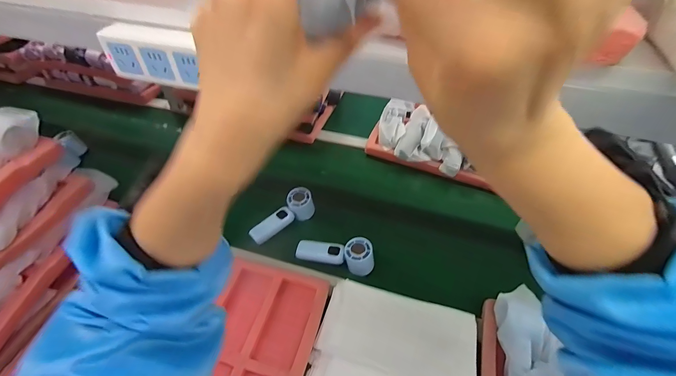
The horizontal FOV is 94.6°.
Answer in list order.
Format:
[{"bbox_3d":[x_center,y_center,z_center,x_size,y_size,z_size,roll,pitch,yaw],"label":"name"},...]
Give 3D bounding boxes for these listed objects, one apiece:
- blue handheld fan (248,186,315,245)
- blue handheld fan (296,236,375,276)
[{"bbox_3d":[-0.121,0.065,0.690,0.152,0.054,0.049,-38,57,-15],"label":"blue handheld fan"},{"bbox_3d":[-0.004,0.127,0.623,0.152,0.056,0.048,10,47,8],"label":"blue handheld fan"}]

